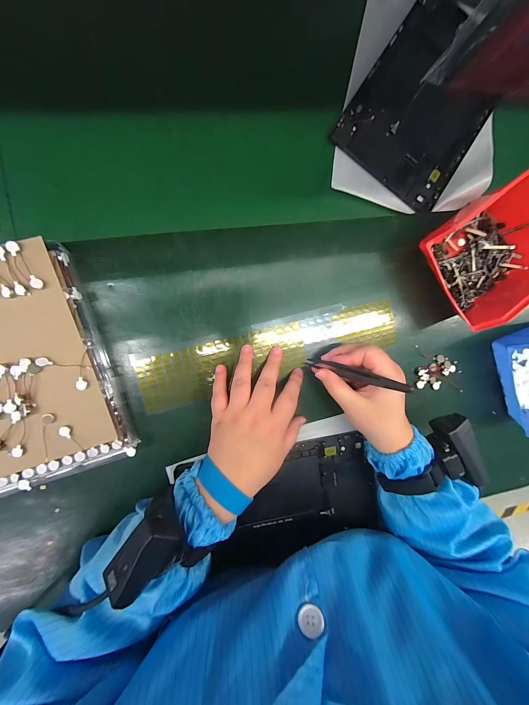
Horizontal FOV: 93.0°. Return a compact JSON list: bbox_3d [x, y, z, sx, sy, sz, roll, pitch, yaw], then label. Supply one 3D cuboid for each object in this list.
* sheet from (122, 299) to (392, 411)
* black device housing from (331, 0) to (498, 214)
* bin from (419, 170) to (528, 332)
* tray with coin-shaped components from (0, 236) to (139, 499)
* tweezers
[{"bbox_3d":[0.013,-0.001,0.294,0.306,0.005,0.067,-14,98,-8],"label":"sheet"},{"bbox_3d":[0.196,-0.301,0.309,0.151,0.009,0.215,33,88,-9],"label":"black device housing"},{"bbox_3d":[0.262,-0.108,0.294,0.131,0.070,0.132,-35,98,-5],"label":"bin"},{"bbox_3d":[-0.241,0.023,0.239,0.167,0.034,0.220,-17,96,-7],"label":"tray with coin-shaped components"},{"bbox_3d":[0.092,0.023,0.262,0.014,0.115,0.011,16,91,-42],"label":"tweezers"}]

